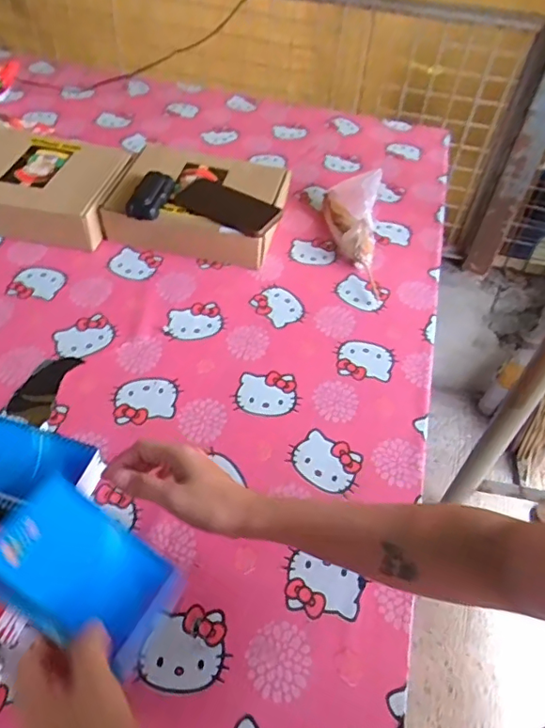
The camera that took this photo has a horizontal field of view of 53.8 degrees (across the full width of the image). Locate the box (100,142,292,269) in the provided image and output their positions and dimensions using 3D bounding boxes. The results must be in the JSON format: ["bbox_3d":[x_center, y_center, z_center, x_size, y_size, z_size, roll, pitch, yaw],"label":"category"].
[{"bbox_3d":[-0.123,-0.276,0.929,0.285,0.084,0.217,11,50,7],"label":"box"}]

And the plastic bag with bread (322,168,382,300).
[{"bbox_3d":[0.139,-0.226,0.911,0.091,0.096,0.221,3,49,-1],"label":"plastic bag with bread"}]

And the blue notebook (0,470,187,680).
[{"bbox_3d":[-0.146,0.162,0.416,0.142,0.007,0.091,42,53,-6],"label":"blue notebook"}]

